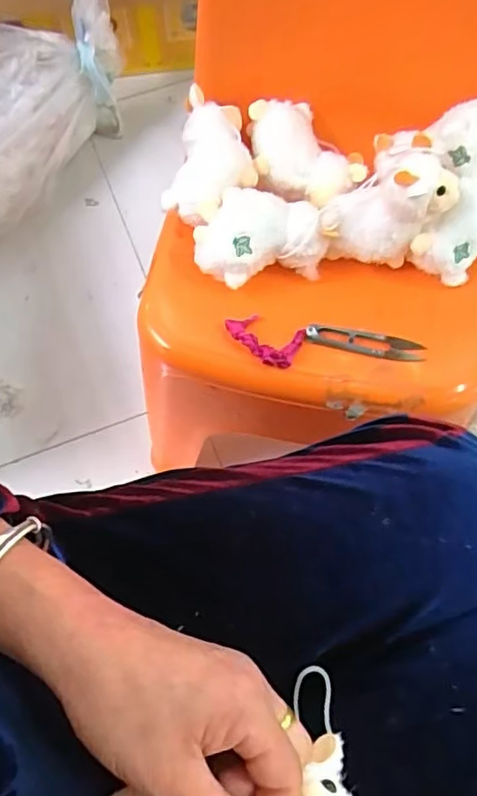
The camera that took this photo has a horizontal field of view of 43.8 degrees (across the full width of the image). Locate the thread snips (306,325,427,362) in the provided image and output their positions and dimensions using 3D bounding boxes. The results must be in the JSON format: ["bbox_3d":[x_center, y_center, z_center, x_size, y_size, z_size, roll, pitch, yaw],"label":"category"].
[{"bbox_3d":[0.111,-0.048,0.525,0.102,0.005,0.022,11,68,6],"label":"thread snips"}]

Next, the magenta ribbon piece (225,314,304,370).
[{"bbox_3d":[0.020,-0.053,0.520,0.066,0.020,0.045,18,69,9],"label":"magenta ribbon piece"}]

